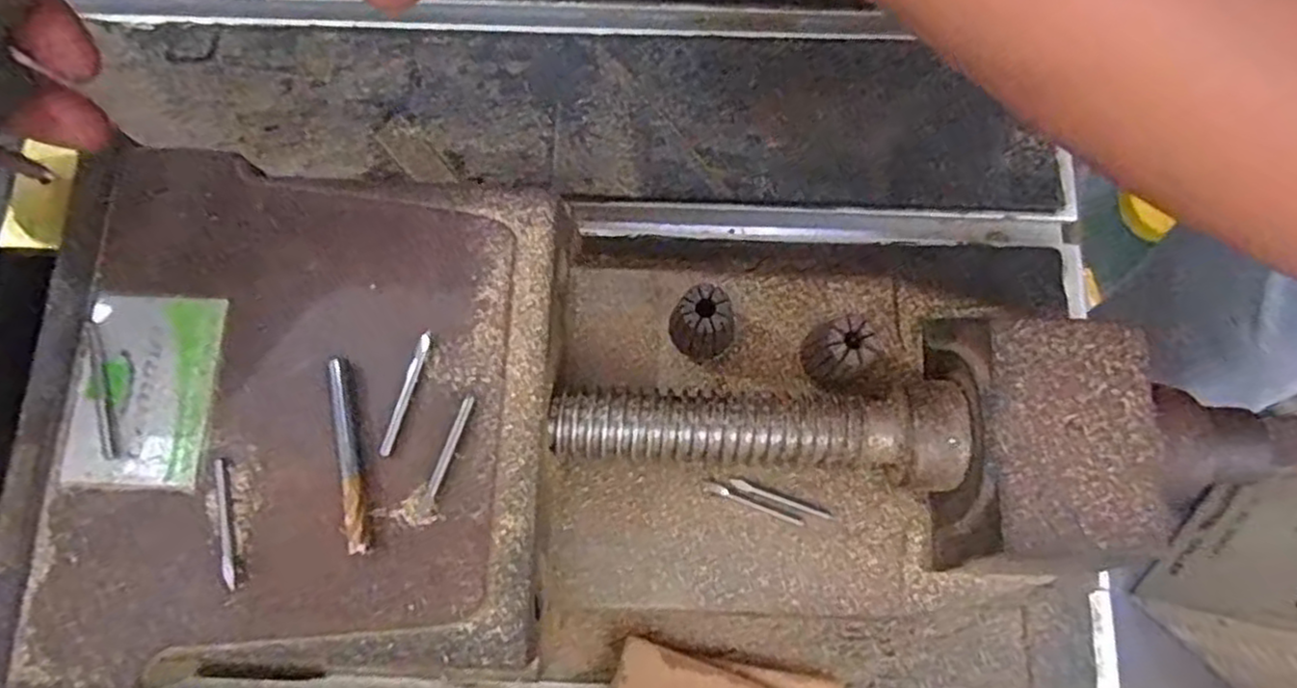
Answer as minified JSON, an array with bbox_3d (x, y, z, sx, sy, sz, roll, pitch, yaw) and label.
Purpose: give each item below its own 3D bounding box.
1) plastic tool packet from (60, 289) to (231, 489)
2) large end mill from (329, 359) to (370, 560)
[{"bbox_3d":[-0.133,0.012,0.183,0.036,0.004,0.050,2,79,1],"label":"plastic tool packet"},{"bbox_3d":[-0.076,0.028,0.176,0.004,0.004,0.048,-13,79,-2],"label":"large end mill"}]

